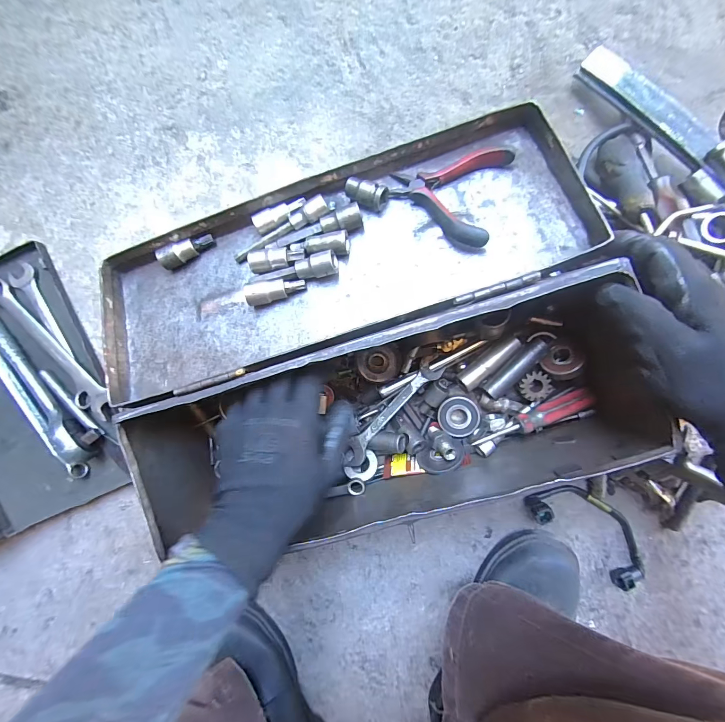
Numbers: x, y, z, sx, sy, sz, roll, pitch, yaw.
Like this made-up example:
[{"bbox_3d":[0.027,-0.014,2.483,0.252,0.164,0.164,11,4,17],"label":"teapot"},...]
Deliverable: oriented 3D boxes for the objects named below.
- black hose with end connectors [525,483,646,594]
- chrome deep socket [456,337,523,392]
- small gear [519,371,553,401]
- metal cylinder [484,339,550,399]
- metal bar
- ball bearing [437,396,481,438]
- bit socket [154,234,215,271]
[{"bbox_3d":[0.270,0.197,0.412,0.153,0.022,0.067,38,95,1],"label":"black hose with end connectors"},{"bbox_3d":[0.139,0.001,0.382,0.077,0.023,0.020,-37,90,6],"label":"chrome deep socket"},{"bbox_3d":[0.188,0.027,0.378,0.032,0.005,0.030,0,92,4],"label":"small gear"},{"bbox_3d":[0.165,0.008,0.380,0.078,0.025,0.019,-43,90,6],"label":"metal cylinder"},{"bbox_3d":[0.287,-0.260,0.354,0.029,0.016,0.160,-37,76,5],"label":"metal bar"},{"bbox_3d":[0.111,0.064,0.404,0.046,0.010,0.045,0,94,4],"label":"ball bearing"},{"bbox_3d":[-0.180,-0.113,0.360,0.057,0.019,0.018,-27,91,-8],"label":"bit socket"}]

